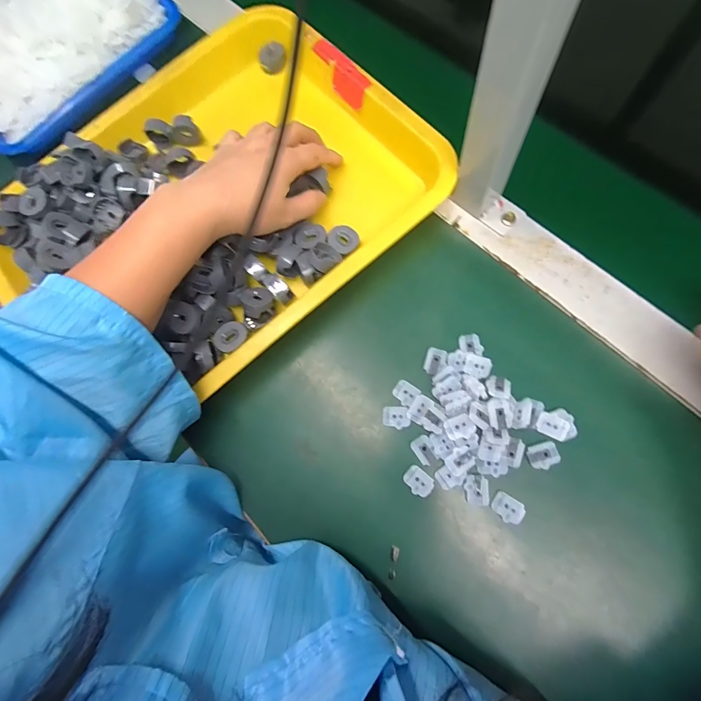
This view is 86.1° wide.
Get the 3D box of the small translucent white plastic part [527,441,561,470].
[{"bbox_3d":[0.143,0.077,0.276,0.020,0.004,0.017,-20,74,2],"label":"small translucent white plastic part"}]

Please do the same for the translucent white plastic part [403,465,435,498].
[{"bbox_3d":[0.051,0.099,0.284,0.022,0.005,0.017,40,84,15],"label":"translucent white plastic part"}]

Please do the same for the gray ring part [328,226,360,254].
[{"bbox_3d":[-0.006,-0.096,0.330,0.025,0.009,0.029,-24,74,1],"label":"gray ring part"}]

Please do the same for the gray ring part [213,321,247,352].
[{"bbox_3d":[-0.103,-0.012,0.321,0.021,0.006,0.029,43,85,15],"label":"gray ring part"}]

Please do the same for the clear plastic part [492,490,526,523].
[{"bbox_3d":[0.114,0.114,0.271,0.020,0.006,0.017,36,83,15],"label":"clear plastic part"}]

